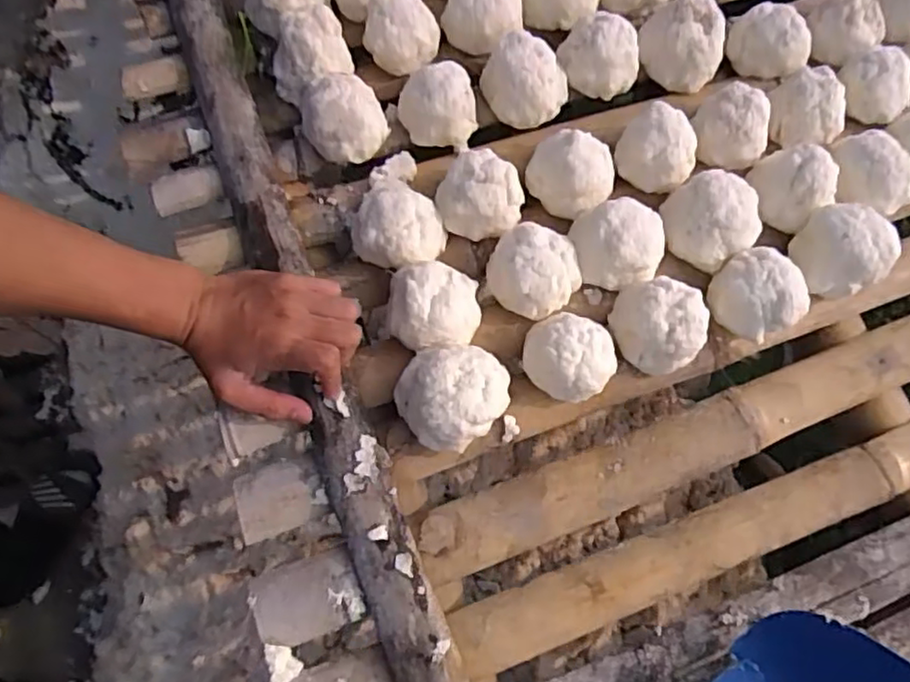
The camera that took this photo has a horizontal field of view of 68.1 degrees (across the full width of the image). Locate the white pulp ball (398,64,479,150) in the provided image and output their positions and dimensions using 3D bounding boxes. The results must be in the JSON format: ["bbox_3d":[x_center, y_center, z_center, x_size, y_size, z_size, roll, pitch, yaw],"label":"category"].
[{"bbox_3d":[-0.015,-0.209,0.594,0.069,0.056,0.063,-2,74,-6],"label":"white pulp ball"}]

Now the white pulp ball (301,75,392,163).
[{"bbox_3d":[-0.096,-0.190,0.578,0.068,0.057,0.071,-30,79,-13],"label":"white pulp ball"}]

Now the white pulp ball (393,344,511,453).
[{"bbox_3d":[-0.001,0.040,0.512,0.080,0.065,0.075,1,75,-2],"label":"white pulp ball"}]

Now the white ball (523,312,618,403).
[{"bbox_3d":[0.091,0.012,0.534,0.072,0.054,0.066,25,73,2],"label":"white ball"}]

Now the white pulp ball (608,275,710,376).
[{"bbox_3d":[0.165,-0.012,0.553,0.075,0.062,0.064,33,73,5],"label":"white pulp ball"}]

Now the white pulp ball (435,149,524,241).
[{"bbox_3d":[0.022,-0.117,0.566,0.063,0.059,0.062,1,75,-2],"label":"white pulp ball"}]

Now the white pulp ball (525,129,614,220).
[{"bbox_3d":[0.101,-0.148,0.585,0.075,0.059,0.067,23,73,2],"label":"white pulp ball"}]

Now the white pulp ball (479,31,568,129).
[{"bbox_3d":[0.065,-0.235,0.602,0.070,0.050,0.065,1,75,-2],"label":"white pulp ball"}]

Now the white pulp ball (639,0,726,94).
[{"bbox_3d":[0.214,-0.281,0.631,0.079,0.060,0.065,30,73,4],"label":"white pulp ball"}]

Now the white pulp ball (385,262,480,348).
[{"bbox_3d":[-0.018,-0.026,0.533,0.072,0.051,0.066,1,75,-2],"label":"white pulp ball"}]

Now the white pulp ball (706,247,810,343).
[{"bbox_3d":[0.254,-0.037,0.569,0.069,0.060,0.065,1,75,-2],"label":"white pulp ball"}]

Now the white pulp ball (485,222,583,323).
[{"bbox_3d":[0.064,-0.059,0.552,0.073,0.048,0.067,1,75,-2],"label":"white pulp ball"}]

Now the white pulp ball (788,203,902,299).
[{"bbox_3d":[0.332,-0.076,0.584,0.071,0.079,0.071,1,75,-2],"label":"white pulp ball"}]

